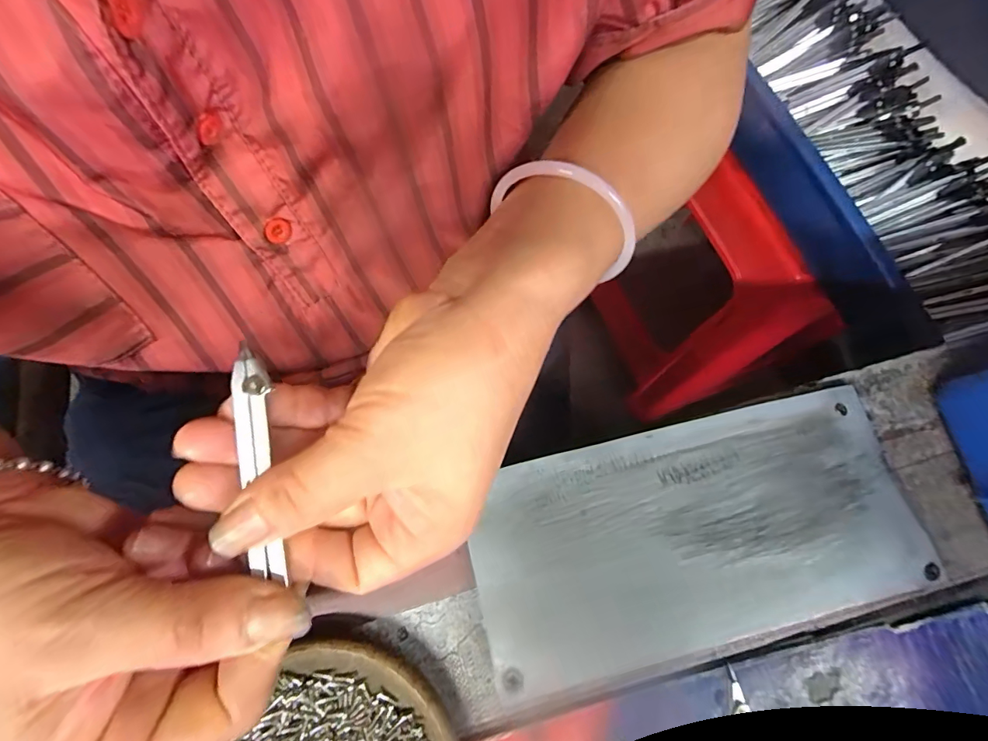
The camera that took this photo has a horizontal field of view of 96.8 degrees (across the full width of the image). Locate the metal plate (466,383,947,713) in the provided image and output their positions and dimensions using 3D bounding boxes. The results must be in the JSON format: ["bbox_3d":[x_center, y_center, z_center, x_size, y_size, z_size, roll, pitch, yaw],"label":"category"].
[{"bbox_3d":[0.089,0.074,0.200,0.196,0.004,0.095,-13,78,-3],"label":"metal plate"}]

